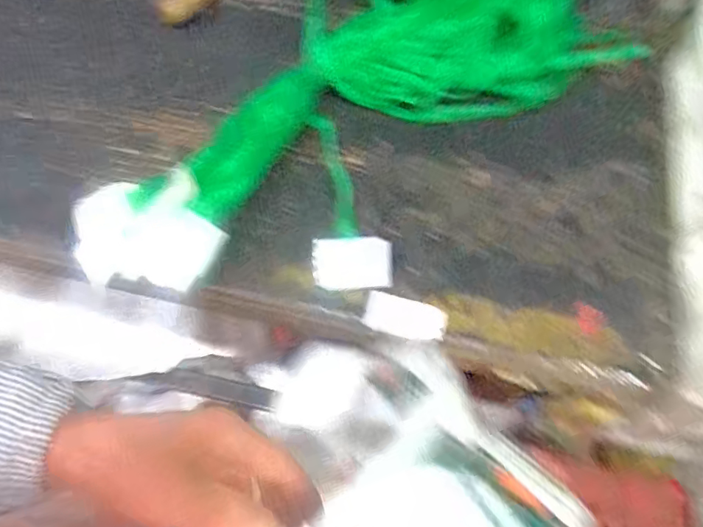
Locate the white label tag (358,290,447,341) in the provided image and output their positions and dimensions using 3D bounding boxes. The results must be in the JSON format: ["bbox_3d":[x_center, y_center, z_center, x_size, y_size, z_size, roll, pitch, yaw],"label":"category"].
[{"bbox_3d":[0.046,0.047,0.469,0.069,0.004,0.032,14,76,5],"label":"white label tag"}]

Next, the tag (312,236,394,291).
[{"bbox_3d":[0.001,0.000,0.475,0.068,0.004,0.045,-3,91,-2],"label":"tag"}]

